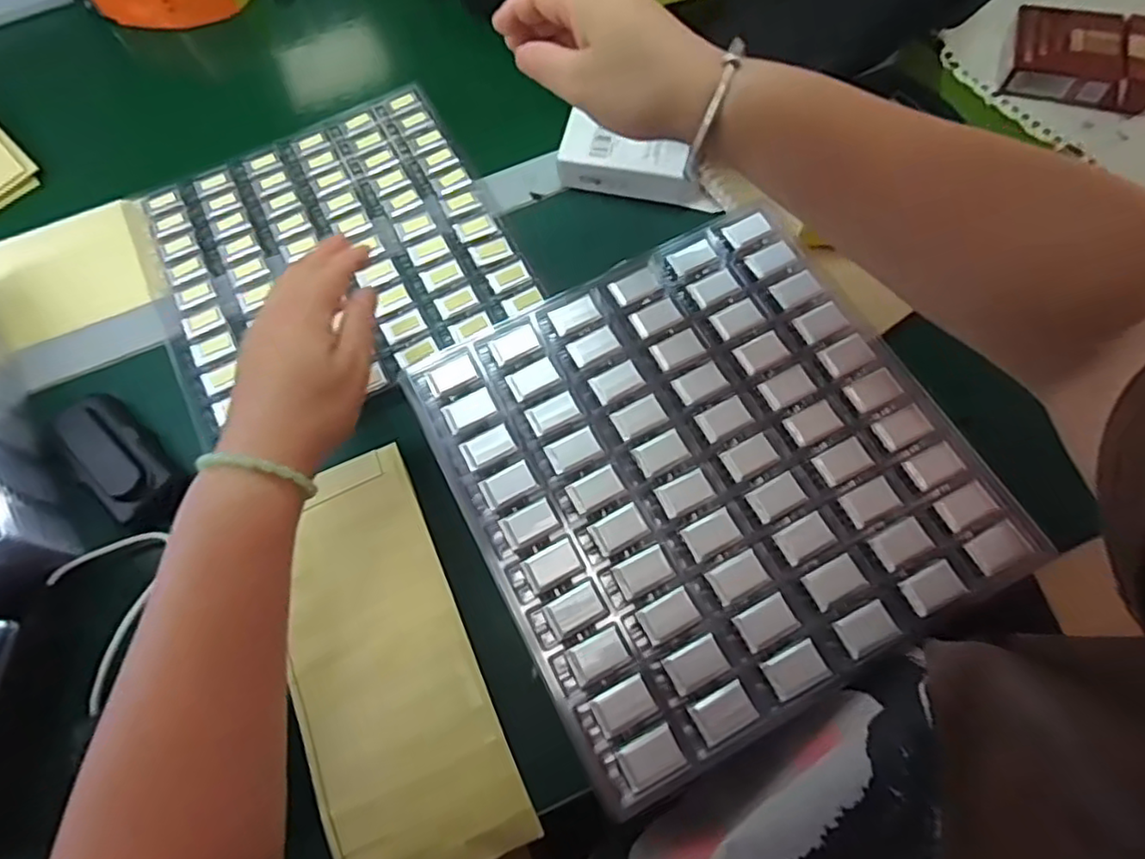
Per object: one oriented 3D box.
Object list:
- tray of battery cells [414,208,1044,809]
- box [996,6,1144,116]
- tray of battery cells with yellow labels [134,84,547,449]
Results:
[{"bbox_3d":[0.074,0.016,0.369,0.258,0.013,0.265,-27,69,-8],"label":"tray of battery cells"},{"bbox_3d":[0.336,-0.243,0.423,0.087,0.026,0.058,15,69,8],"label":"box"},{"bbox_3d":[-0.192,-0.139,0.506,0.258,0.018,0.252,-27,69,-8],"label":"tray of battery cells with yellow labels"}]

